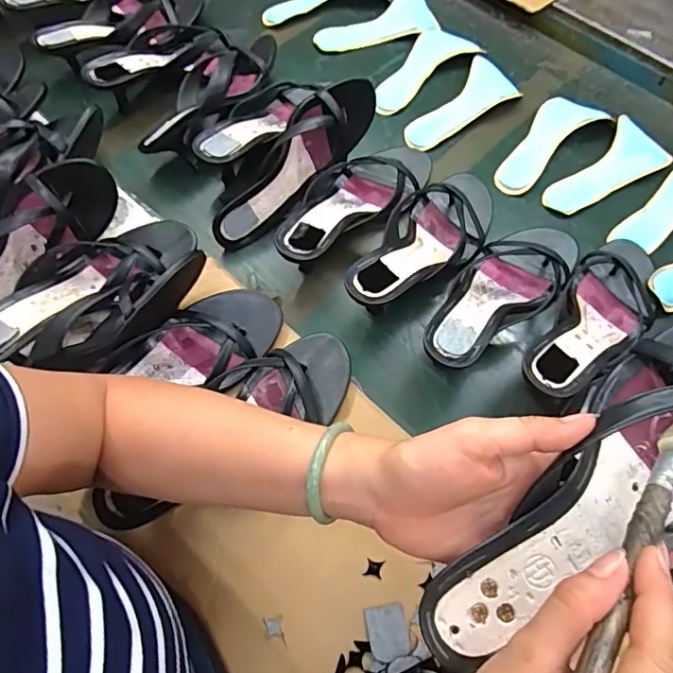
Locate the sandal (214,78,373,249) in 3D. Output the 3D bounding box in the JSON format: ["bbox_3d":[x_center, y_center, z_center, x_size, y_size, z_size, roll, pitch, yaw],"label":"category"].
[{"bbox_3d":[-0.045,-0.190,0.586,0.047,0.089,0.234,41,86,18],"label":"sandal"}]

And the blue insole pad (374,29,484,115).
[{"bbox_3d":[0.107,-0.367,0.715,0.188,0.010,0.075,-39,70,-17],"label":"blue insole pad"}]

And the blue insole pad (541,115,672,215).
[{"bbox_3d":[0.323,-0.198,0.634,0.165,0.013,0.074,-36,69,-16],"label":"blue insole pad"}]

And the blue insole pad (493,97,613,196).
[{"bbox_3d":[0.253,-0.244,0.654,0.176,0.019,0.074,-38,70,-16],"label":"blue insole pad"}]

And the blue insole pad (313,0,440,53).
[{"bbox_3d":[0.055,-0.441,0.747,0.178,0.013,0.077,-24,66,-11],"label":"blue insole pad"}]

